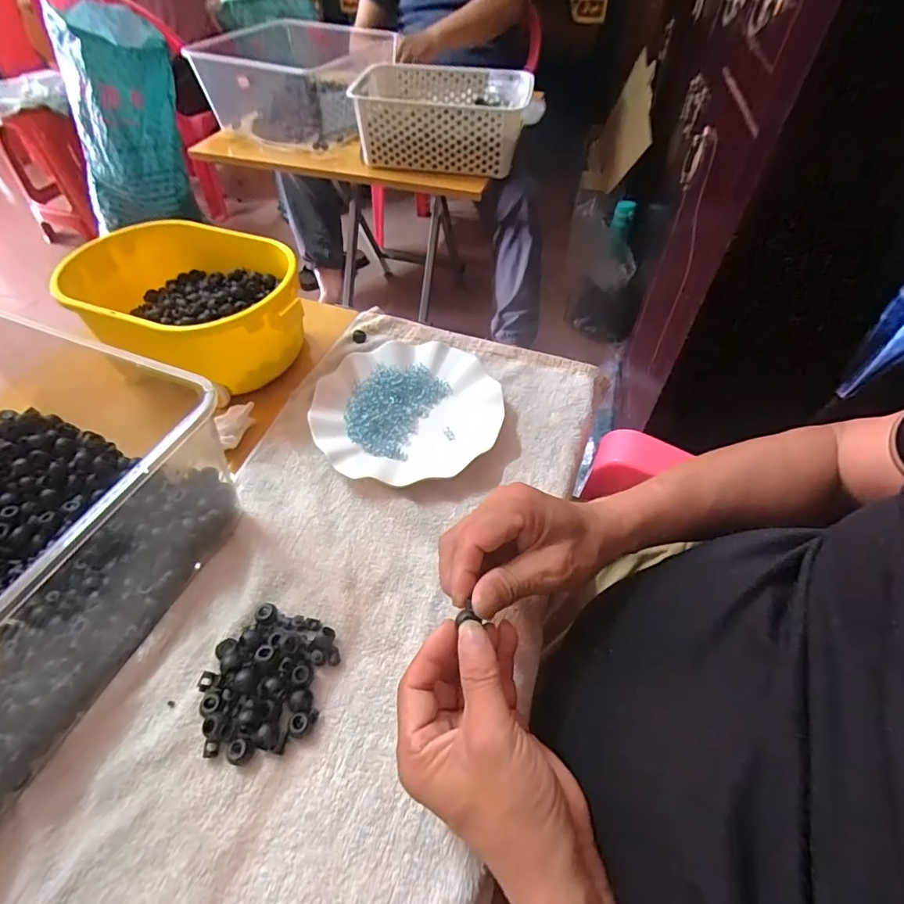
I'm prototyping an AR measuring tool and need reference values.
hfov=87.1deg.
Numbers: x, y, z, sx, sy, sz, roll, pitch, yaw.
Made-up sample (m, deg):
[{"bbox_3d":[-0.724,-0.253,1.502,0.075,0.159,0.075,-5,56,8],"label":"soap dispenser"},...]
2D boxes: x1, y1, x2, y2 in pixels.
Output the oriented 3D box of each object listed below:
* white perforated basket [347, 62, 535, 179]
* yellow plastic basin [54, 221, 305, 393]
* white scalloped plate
[{"bbox_3d":[-0.022,-0.616,0.881,0.310,0.109,0.208,8,52,6],"label":"white perforated basket"},{"bbox_3d":[-0.266,-0.147,0.505,0.234,0.104,0.171,26,56,20],"label":"yellow plastic basin"},{"bbox_3d":[-0.045,-0.047,0.476,0.176,0.025,0.163,0,51,0],"label":"white scalloped plate"}]

